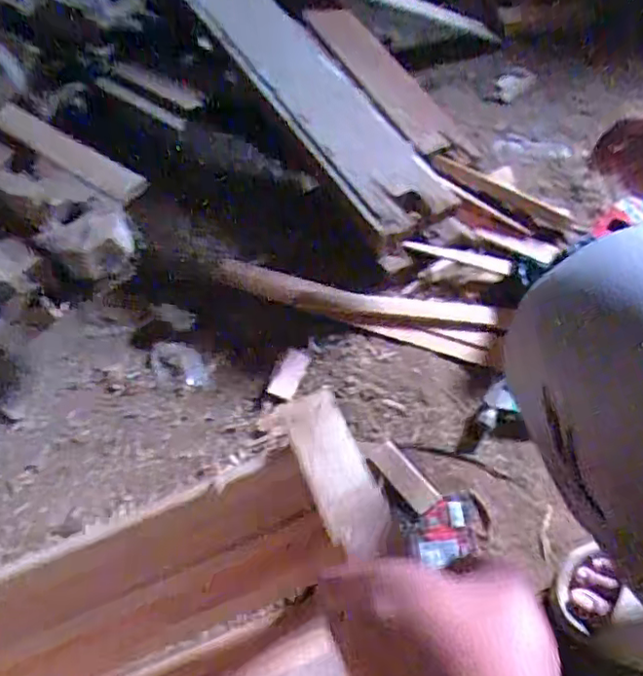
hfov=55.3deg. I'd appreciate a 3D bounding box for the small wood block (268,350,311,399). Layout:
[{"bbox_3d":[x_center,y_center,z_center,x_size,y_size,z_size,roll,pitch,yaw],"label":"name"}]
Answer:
[{"bbox_3d":[-0.048,0.053,0.913,0.038,0.018,0.081,15,62,21],"label":"small wood block"}]

